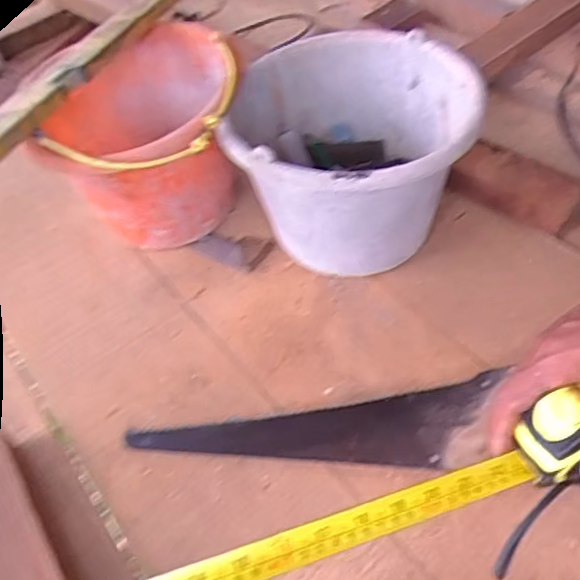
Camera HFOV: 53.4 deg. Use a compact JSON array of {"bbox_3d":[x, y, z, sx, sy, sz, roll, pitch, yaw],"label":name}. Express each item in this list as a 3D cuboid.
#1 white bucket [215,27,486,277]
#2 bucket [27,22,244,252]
[{"bbox_3d":[0.071,-0.147,0.680,0.256,0.207,0.256,-4,49,5],"label":"white bucket"},{"bbox_3d":[-0.160,-0.163,0.701,0.213,0.205,0.239,-14,51,-5],"label":"bucket"}]

